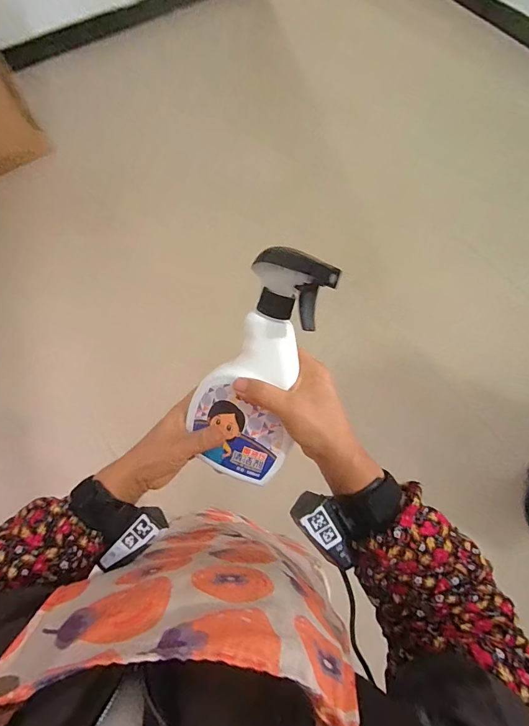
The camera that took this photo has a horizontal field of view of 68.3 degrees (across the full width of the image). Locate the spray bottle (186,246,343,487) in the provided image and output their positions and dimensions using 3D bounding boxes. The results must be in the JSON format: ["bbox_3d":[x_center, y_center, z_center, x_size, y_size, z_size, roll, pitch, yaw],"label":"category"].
[{"bbox_3d":[-0.006,0.008,0.355,0.101,0.048,0.217,20,108,5],"label":"spray bottle"}]

